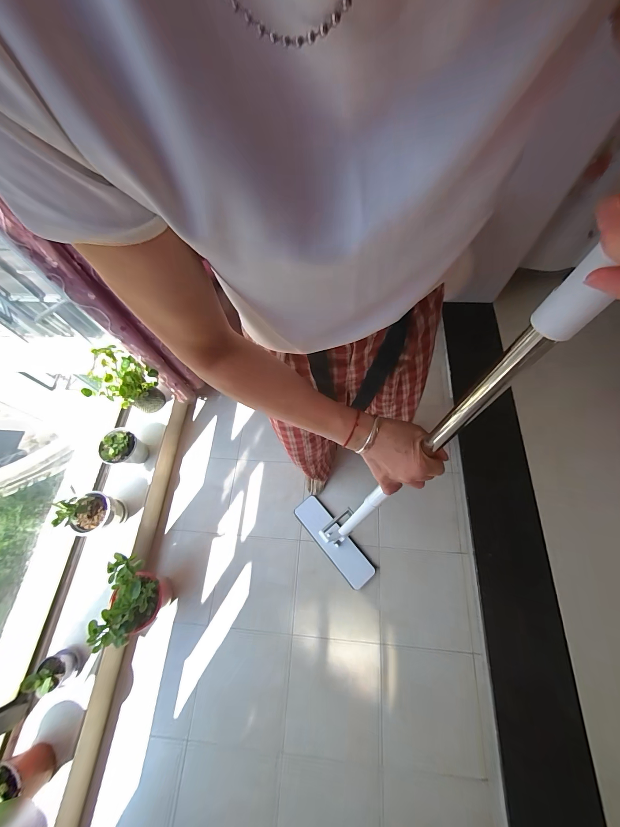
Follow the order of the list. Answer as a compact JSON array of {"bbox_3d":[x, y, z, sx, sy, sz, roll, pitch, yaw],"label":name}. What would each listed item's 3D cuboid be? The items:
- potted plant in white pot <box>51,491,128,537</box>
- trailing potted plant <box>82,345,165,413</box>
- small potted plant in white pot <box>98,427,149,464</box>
[{"bbox_3d":[-0.722,0.326,0.989,0.131,0.218,0.133,-1,66,3],"label":"potted plant in white pot"},{"bbox_3d":[-0.686,-0.093,1.138,0.208,0.273,0.205,33,71,16],"label":"trailing potted plant"},{"bbox_3d":[-0.693,0.129,1.119,0.136,0.139,0.126,-1,66,2],"label":"small potted plant in white pot"}]

